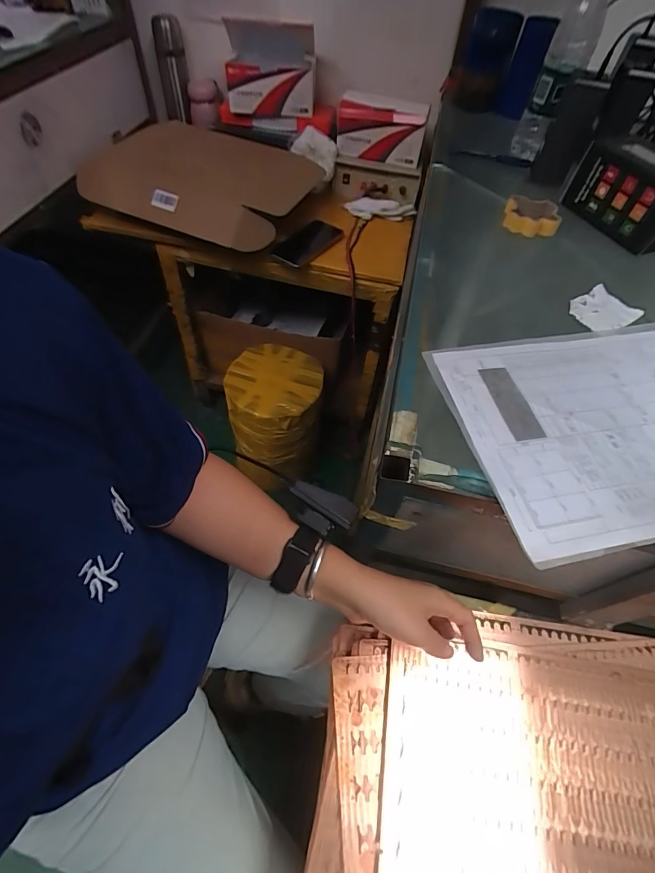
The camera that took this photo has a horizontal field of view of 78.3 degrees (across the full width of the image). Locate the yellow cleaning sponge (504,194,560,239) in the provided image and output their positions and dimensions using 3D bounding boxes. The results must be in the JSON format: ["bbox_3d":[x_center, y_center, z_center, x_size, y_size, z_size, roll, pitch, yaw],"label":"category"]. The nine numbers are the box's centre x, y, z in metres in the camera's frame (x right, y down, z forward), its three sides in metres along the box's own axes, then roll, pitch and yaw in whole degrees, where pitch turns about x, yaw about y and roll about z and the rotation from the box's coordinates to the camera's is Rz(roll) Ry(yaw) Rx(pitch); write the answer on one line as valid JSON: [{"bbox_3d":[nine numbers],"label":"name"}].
[{"bbox_3d":[0.285,-0.306,0.561,0.072,0.033,0.047,19,56,9],"label":"yellow cleaning sponge"}]

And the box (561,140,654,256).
[{"bbox_3d":[0.423,-0.337,0.555,0.082,0.088,0.160,-18,58,-16],"label":"box"}]

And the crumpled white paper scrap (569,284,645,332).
[{"bbox_3d":[0.320,-0.147,0.469,0.071,0.014,0.057,-26,61,-20],"label":"crumpled white paper scrap"}]

